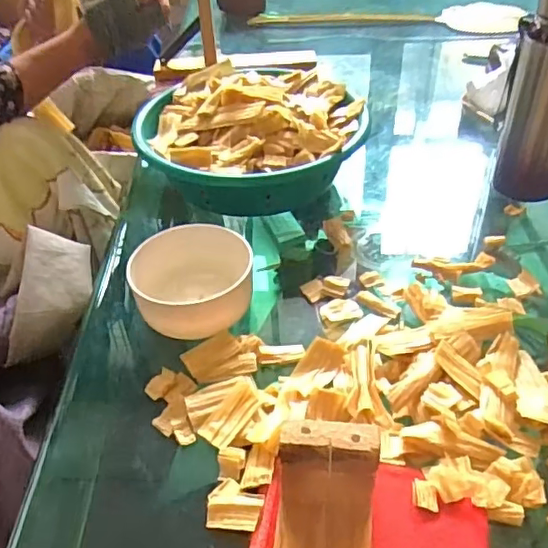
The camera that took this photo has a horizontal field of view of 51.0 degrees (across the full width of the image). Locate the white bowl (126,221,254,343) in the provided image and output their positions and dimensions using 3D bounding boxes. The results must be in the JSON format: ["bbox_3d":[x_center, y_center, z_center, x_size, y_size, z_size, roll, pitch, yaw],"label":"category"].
[{"bbox_3d":[-0.071,0.004,0.508,0.100,0.047,0.100,-2,42,2],"label":"white bowl"}]

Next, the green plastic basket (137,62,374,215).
[{"bbox_3d":[-0.029,-0.173,0.672,0.246,0.087,0.233,-2,42,2],"label":"green plastic basket"}]

